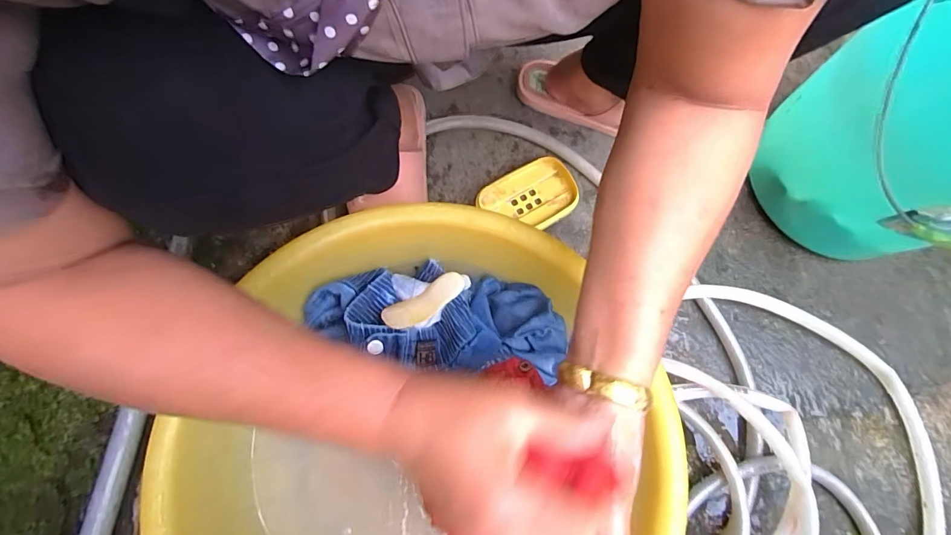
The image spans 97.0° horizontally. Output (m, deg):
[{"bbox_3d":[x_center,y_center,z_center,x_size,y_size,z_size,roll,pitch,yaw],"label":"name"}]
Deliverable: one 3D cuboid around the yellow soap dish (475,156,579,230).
[{"bbox_3d":[0.076,-0.102,0.609,0.135,0.017,0.094,-26,75,-5],"label":"yellow soap dish"}]

